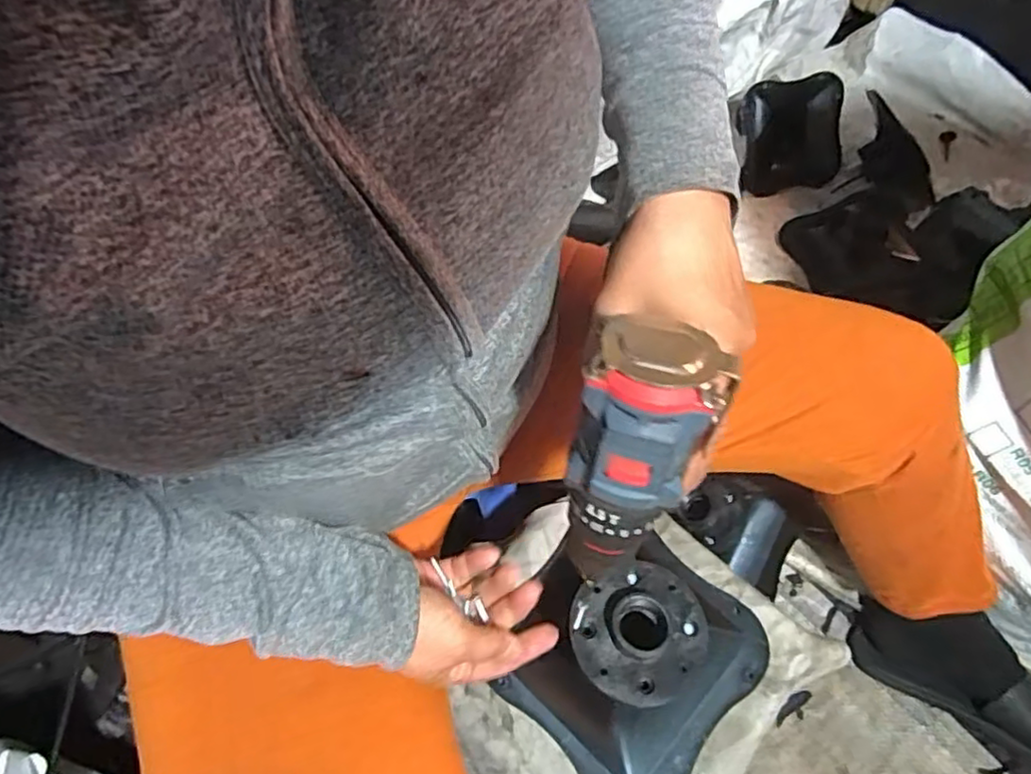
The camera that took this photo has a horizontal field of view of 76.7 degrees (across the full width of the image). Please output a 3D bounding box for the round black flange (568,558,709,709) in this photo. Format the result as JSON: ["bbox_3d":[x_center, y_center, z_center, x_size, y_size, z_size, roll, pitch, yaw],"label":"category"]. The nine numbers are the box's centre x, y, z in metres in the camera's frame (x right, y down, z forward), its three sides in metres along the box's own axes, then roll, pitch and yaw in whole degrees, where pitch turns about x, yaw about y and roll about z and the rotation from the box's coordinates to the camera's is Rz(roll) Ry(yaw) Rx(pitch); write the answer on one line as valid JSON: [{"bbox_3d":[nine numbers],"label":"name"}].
[{"bbox_3d":[0.086,0.167,0.447,0.092,0.023,0.089,0,59,-1],"label":"round black flange"}]

